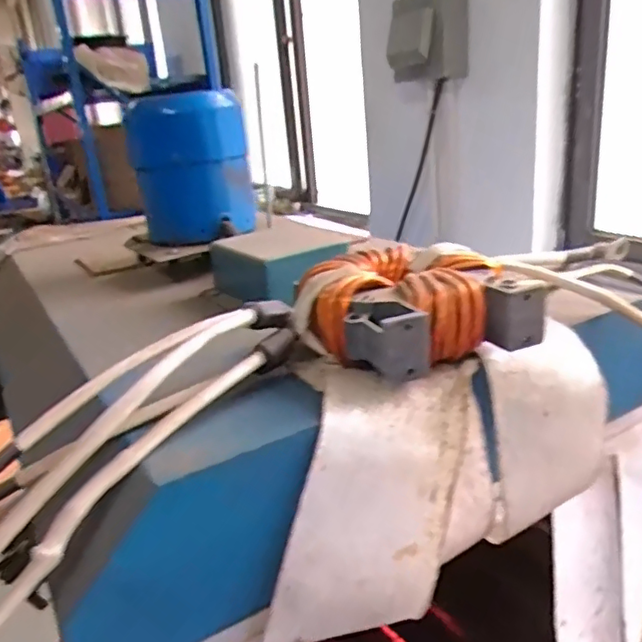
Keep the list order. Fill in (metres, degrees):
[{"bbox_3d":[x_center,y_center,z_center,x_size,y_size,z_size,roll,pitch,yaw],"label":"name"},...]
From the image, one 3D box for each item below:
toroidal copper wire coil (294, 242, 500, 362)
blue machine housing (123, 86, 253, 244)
[{"bbox_3d":[0.048,-0.012,0.357,0.105,0.052,0.101,-5,20,2],"label":"toroidal copper wire coil"},{"bbox_3d":[-0.129,-0.152,0.592,0.116,0.143,0.090,-8,20,-6],"label":"blue machine housing"}]

